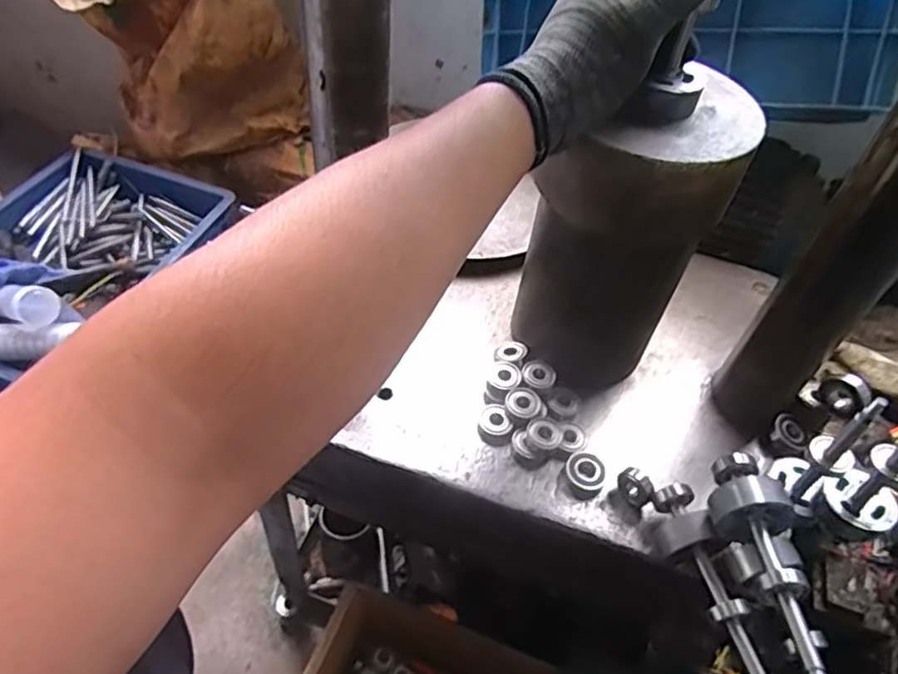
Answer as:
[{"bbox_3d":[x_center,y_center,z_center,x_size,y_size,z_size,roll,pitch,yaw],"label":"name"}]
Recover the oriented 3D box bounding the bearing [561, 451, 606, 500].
[{"bbox_3d":[0.111,0.113,0.527,0.033,0.015,0.036,3,49,-4],"label":"bearing"}]

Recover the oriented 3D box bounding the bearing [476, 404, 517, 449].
[{"bbox_3d":[0.042,0.075,0.556,0.032,0.013,0.035,3,49,-4],"label":"bearing"}]

